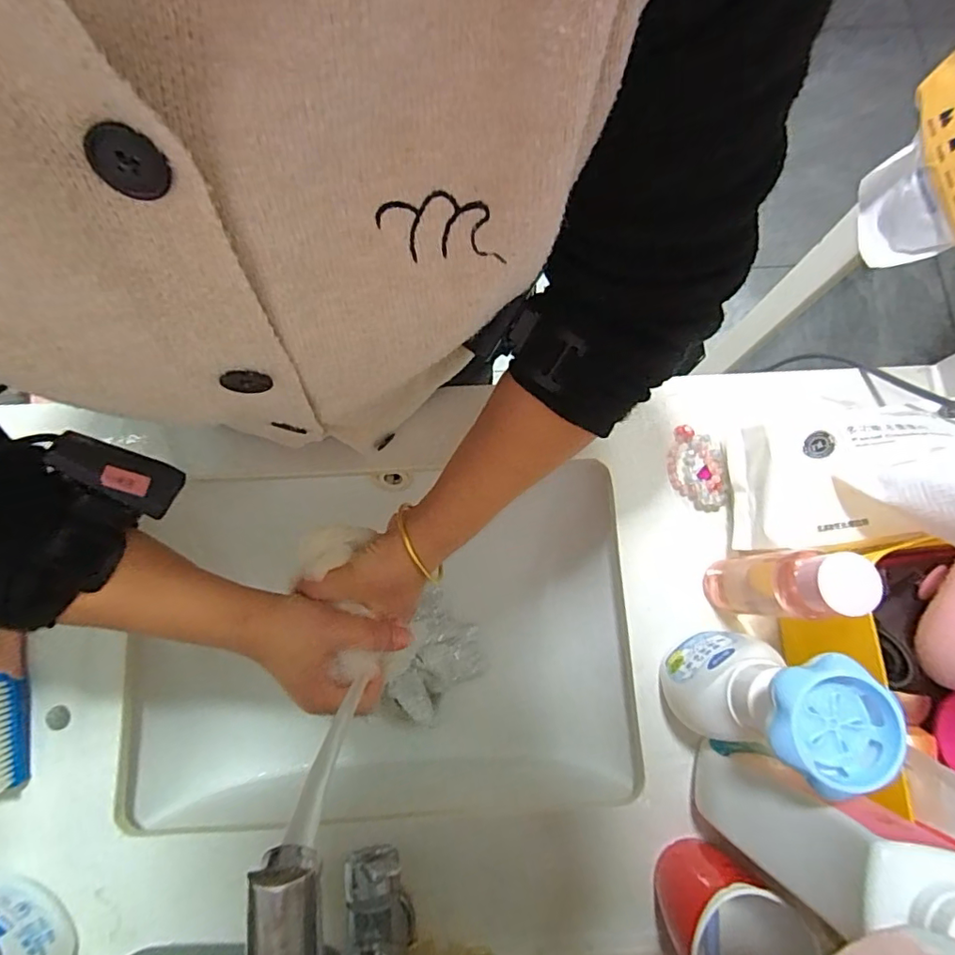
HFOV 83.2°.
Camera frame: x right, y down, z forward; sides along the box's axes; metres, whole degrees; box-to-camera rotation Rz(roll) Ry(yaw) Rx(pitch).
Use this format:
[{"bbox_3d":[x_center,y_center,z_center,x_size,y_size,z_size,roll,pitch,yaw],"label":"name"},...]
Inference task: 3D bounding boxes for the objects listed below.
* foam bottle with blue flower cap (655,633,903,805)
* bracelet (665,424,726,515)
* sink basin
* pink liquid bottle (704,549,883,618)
[{"bbox_3d":[0.186,0.149,0.370,0.069,0.185,0.066,-18,78,-5],"label":"foam bottle with blue flower cap"},{"bbox_3d":[0.197,-0.009,0.487,0.043,0.019,0.077,-3,78,-2],"label":"bracelet"},{"bbox_3d":[-0.081,0.154,0.542,0.434,0.150,0.320,1,77,-1],"label":"sink basin"},{"bbox_3d":[0.219,0.079,0.398,0.038,0.165,0.045,0,77,-1],"label":"pink liquid bottle"}]

